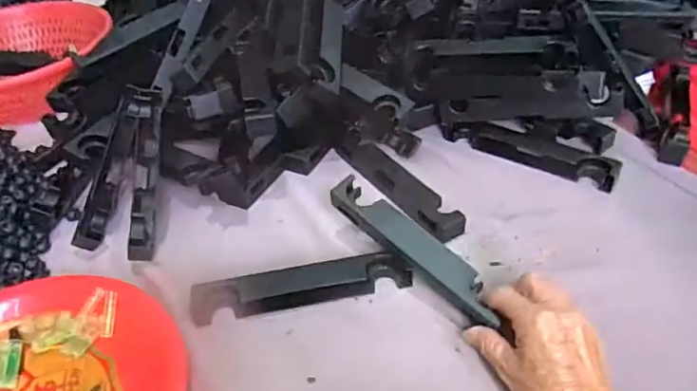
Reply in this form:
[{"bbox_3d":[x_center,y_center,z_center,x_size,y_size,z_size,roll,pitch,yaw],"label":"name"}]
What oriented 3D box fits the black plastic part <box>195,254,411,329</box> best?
[{"bbox_3d":[-0.043,0.082,0.514,0.193,0.025,0.029,-11,39,-5],"label":"black plastic part"}]

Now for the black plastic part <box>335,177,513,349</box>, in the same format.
[{"bbox_3d":[0.060,0.049,0.505,0.036,0.019,0.199,-33,56,-28],"label":"black plastic part"}]

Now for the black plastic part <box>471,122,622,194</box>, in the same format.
[{"bbox_3d":[0.225,-0.049,0.651,0.166,0.021,0.039,23,48,32],"label":"black plastic part"}]

